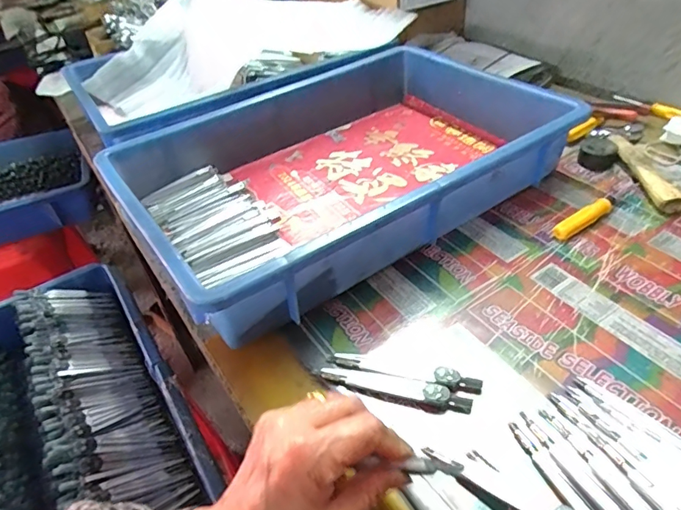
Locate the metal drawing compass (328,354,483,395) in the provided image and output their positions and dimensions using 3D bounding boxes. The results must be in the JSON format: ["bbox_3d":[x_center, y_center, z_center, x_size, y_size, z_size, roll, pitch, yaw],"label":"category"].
[{"bbox_3d":[0.046,0.086,0.353,0.112,0.011,0.014,7,43,13],"label":"metal drawing compass"}]

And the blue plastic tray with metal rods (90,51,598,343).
[{"bbox_3d":[-0.001,-0.107,0.523,0.436,0.079,0.308,-28,46,-23],"label":"blue plastic tray with metal rods"}]

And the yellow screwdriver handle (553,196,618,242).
[{"bbox_3d":[0.238,-0.036,0.465,0.079,0.017,0.015,-25,45,-20],"label":"yellow screwdriver handle"}]

